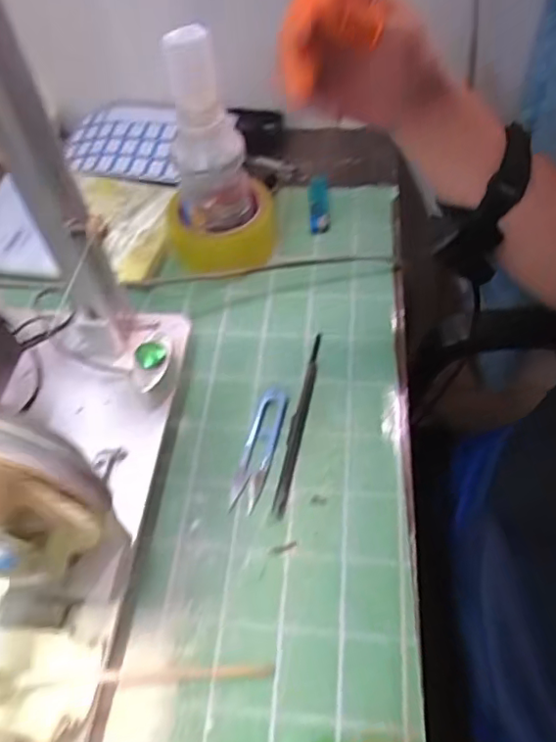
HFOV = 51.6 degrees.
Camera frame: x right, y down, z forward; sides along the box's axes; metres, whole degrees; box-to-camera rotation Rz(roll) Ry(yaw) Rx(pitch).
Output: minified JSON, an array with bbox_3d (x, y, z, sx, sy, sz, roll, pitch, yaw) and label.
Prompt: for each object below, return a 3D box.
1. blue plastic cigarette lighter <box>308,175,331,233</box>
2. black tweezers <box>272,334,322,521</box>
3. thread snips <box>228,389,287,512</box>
[{"bbox_3d":[0.043,-0.178,0.601,0.021,0.006,0.095,-2,54,3],"label":"blue plastic cigarette lighter"},{"bbox_3d":[0.016,0.037,0.453,0.011,0.007,0.162,8,55,11],"label":"black tweezers"},{"bbox_3d":[-0.014,0.057,0.438,0.023,0.012,0.100,11,56,13],"label":"thread snips"}]

